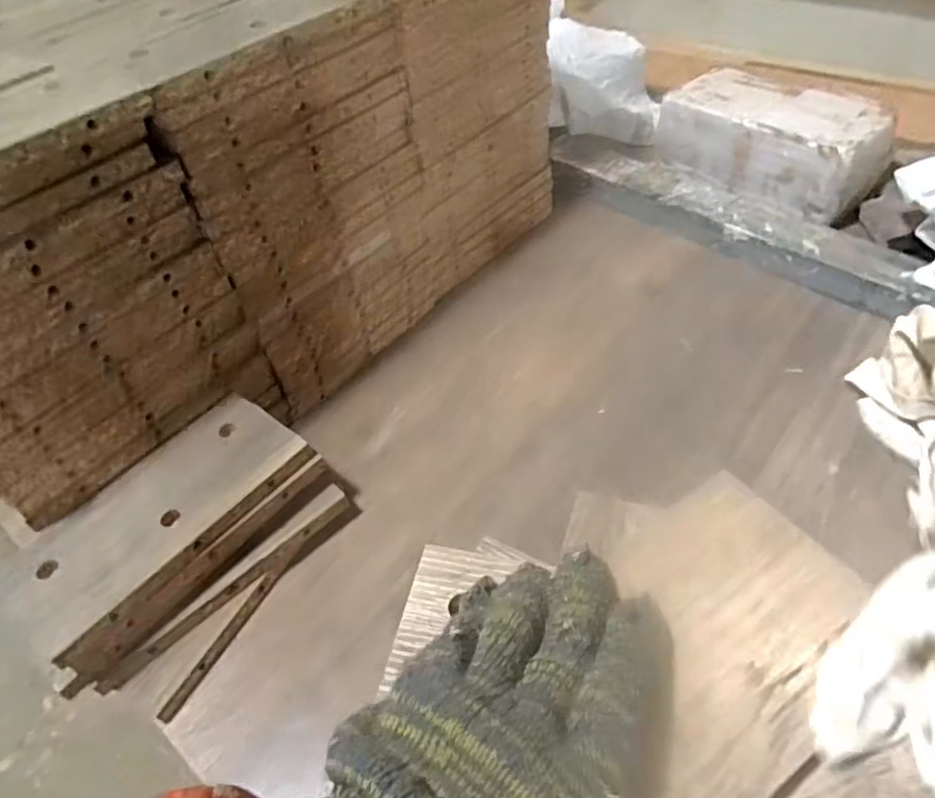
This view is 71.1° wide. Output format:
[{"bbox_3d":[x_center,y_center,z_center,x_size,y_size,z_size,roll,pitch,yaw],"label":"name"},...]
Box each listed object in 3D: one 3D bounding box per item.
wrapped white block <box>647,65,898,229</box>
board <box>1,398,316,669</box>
[{"bbox_3d":[0.340,-0.289,0.752,0.108,0.103,0.244,-37,54,-24],"label":"wrapped white block"},{"bbox_3d":[-0.218,0.076,0.466,0.100,0.020,0.202,32,59,30],"label":"board"}]

